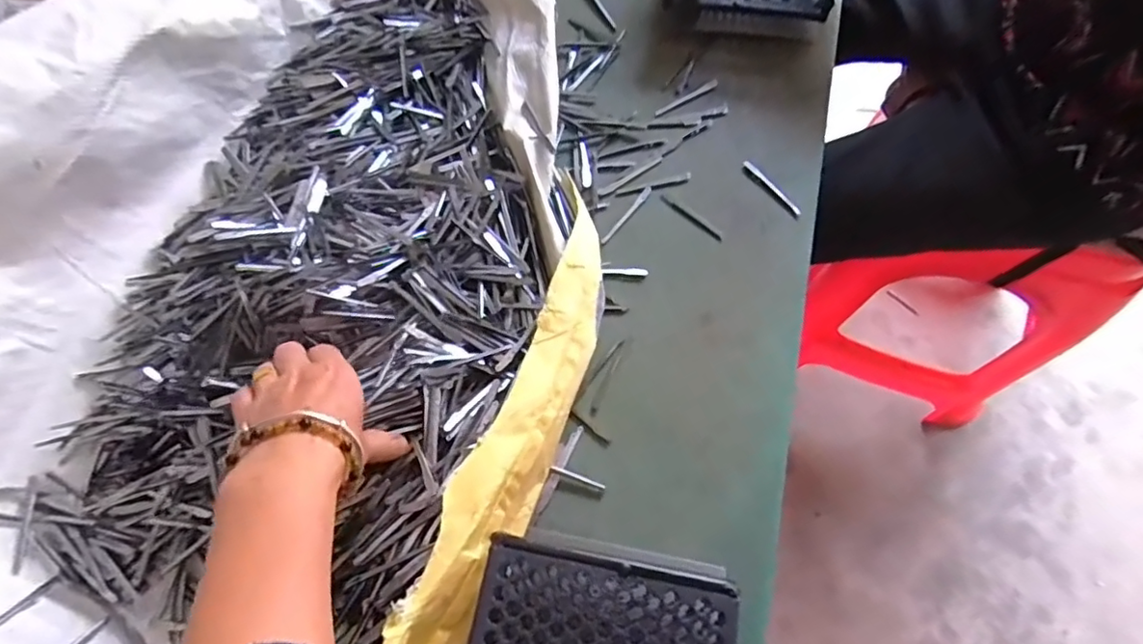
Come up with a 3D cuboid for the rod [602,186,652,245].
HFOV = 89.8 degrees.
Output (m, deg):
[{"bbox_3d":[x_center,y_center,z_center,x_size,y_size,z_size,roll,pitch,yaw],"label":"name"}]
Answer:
[{"bbox_3d":[0.048,-0.093,0.500,0.007,0.006,0.067,38,74,17],"label":"rod"}]

